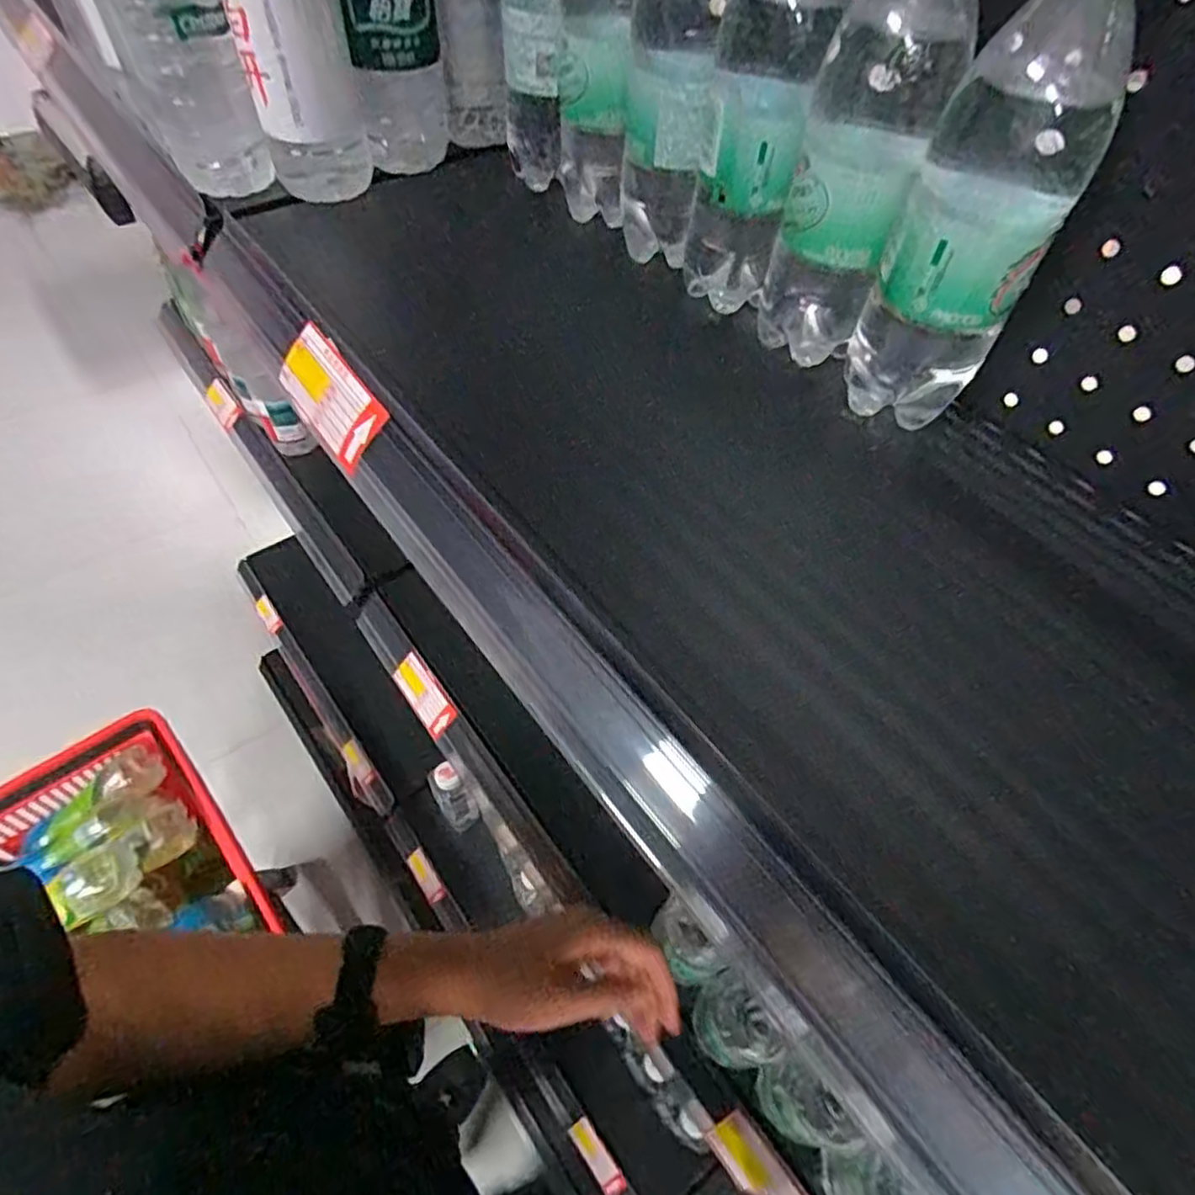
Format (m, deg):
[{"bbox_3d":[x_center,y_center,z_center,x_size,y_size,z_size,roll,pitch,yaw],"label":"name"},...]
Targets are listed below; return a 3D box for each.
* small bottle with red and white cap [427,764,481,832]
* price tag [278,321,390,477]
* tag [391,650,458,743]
[{"bbox_3d":[-0.231,0.324,1.077,0.066,0.178,0.057,-18,57,-16],"label":"small bottle with red and white cap"},{"bbox_3d":[-0.139,-0.104,0.349,0.085,0.038,0.008,48,20,22],"label":"price tag"},{"bbox_3d":[-0.180,0.102,0.694,0.089,0.047,0.012,47,26,24],"label":"tag"}]

